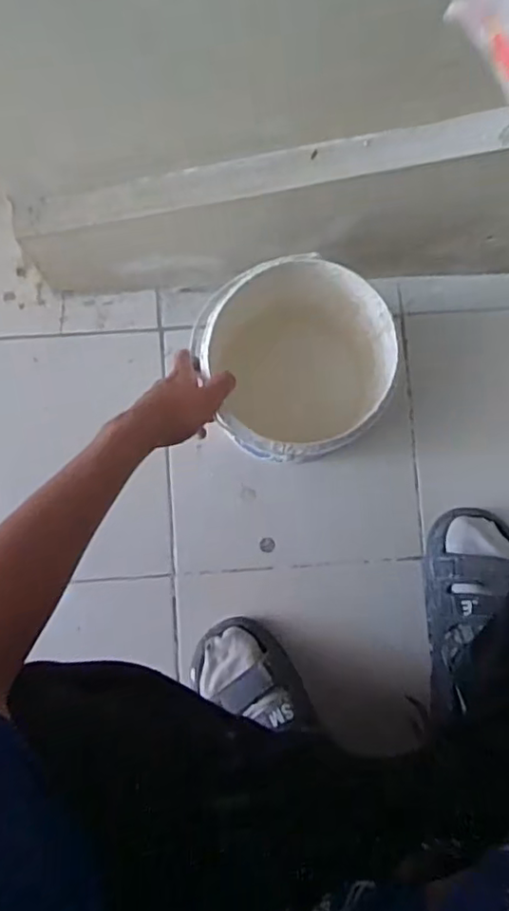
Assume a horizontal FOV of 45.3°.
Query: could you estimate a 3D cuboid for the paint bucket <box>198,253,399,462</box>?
[{"bbox_3d":[0.040,-0.086,0.657,0.179,0.189,0.186,0,84,-1],"label":"paint bucket"}]

